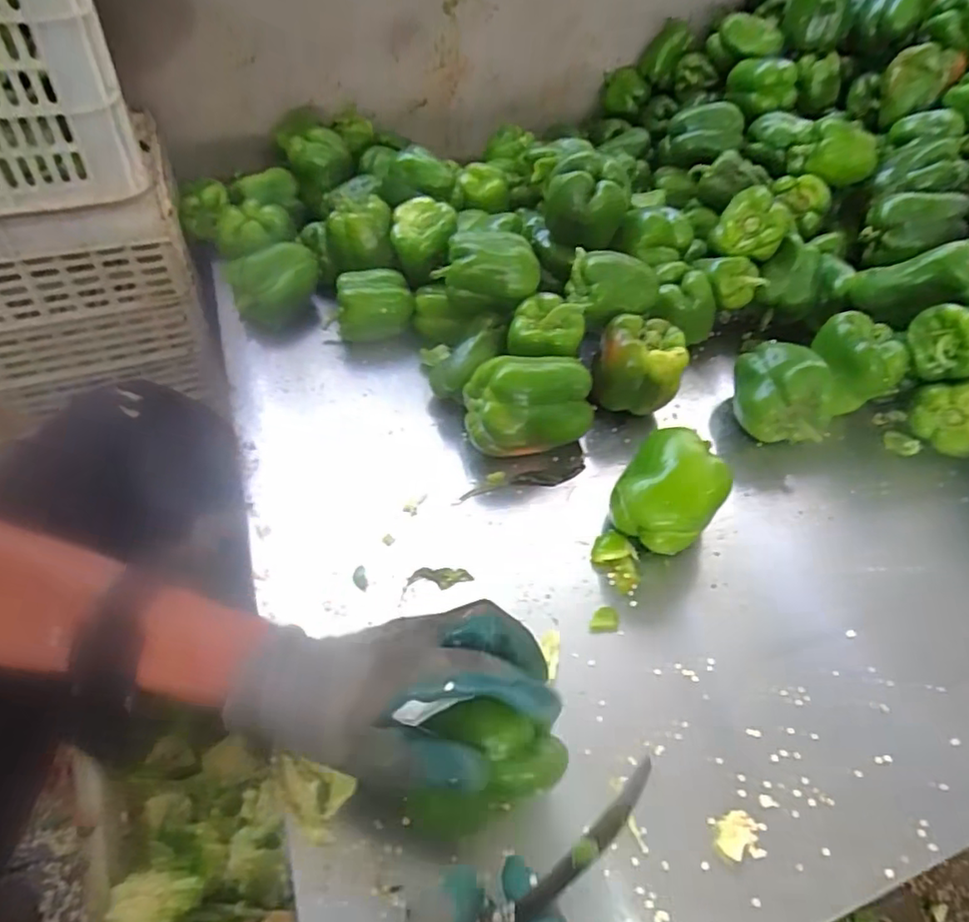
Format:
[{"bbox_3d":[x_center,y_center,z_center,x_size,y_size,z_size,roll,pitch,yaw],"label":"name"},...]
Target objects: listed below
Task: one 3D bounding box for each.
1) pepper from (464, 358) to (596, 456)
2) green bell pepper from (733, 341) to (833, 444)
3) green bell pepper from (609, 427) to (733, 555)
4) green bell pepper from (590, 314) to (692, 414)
[{"bbox_3d":[0.048,-0.051,0.609,0.127,0.092,0.073,-4,48,-9],"label":"pepper"},{"bbox_3d":[0.323,-0.076,0.666,0.091,0.089,0.101,8,48,2],"label":"green bell pepper"},{"bbox_3d":[0.166,0.033,0.555,0.087,0.091,0.096,31,52,21],"label":"green bell pepper"},{"bbox_3d":[0.165,-0.096,0.661,0.093,0.095,0.085,19,49,11],"label":"green bell pepper"}]

